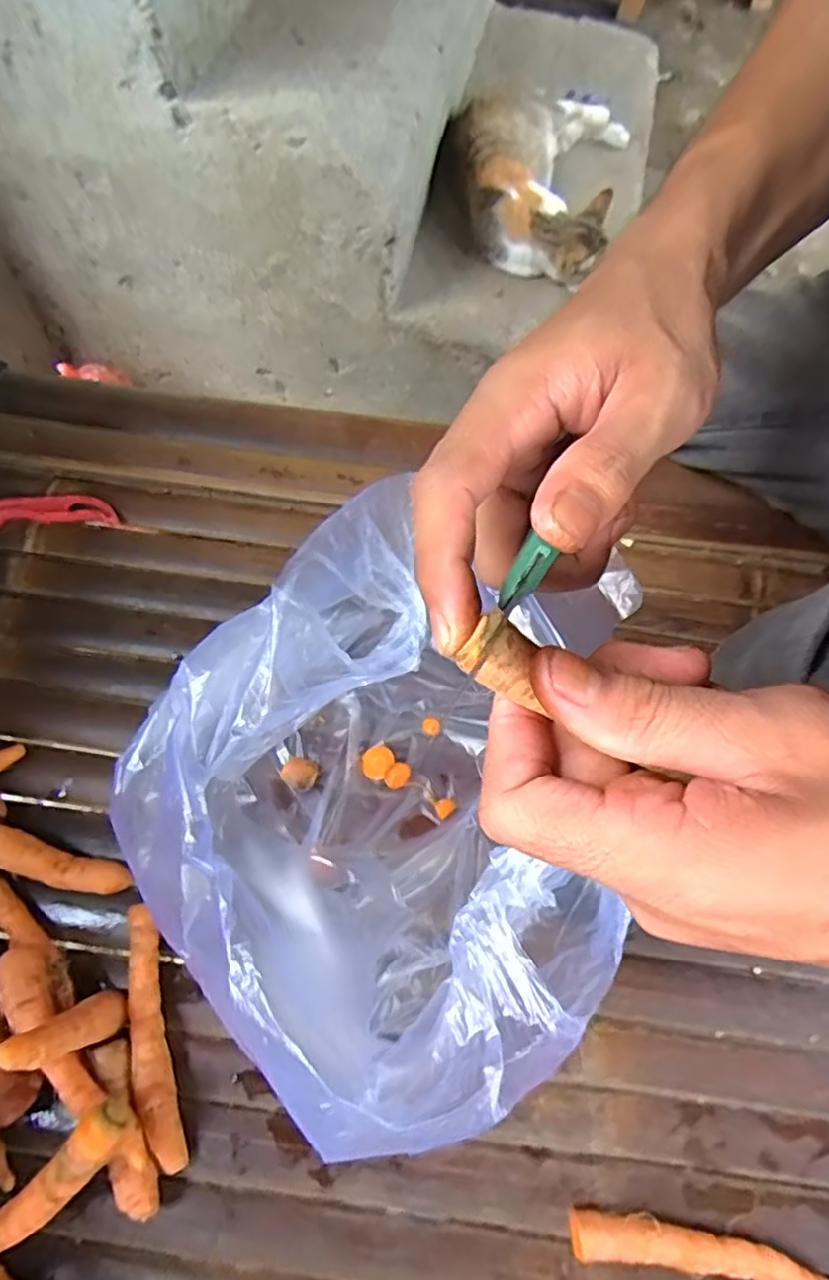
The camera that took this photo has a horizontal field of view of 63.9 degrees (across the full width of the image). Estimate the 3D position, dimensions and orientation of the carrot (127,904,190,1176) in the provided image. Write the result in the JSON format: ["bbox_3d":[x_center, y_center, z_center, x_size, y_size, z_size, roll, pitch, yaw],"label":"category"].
[{"bbox_3d":[-0.123,0.184,0.312,0.017,0.018,0.109,-15,67,-9],"label":"carrot"}]

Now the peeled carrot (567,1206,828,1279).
[{"bbox_3d":[0.121,0.261,0.282,0.107,0.017,0.019,9,65,2],"label":"peeled carrot"}]

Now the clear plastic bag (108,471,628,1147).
[{"bbox_3d":[-0.009,0.073,0.303,0.198,0.133,0.204,-40,73,-18],"label":"clear plastic bag"}]

